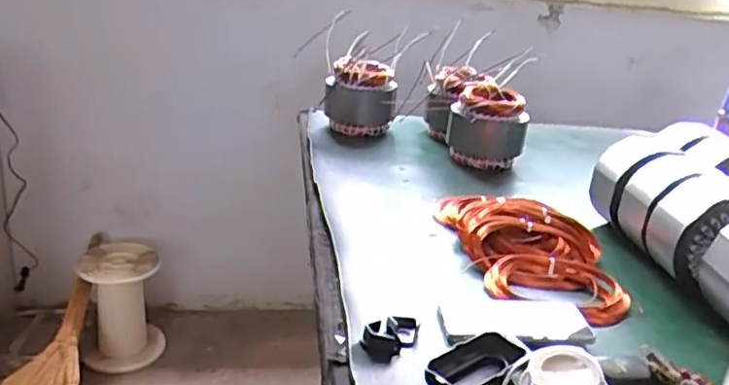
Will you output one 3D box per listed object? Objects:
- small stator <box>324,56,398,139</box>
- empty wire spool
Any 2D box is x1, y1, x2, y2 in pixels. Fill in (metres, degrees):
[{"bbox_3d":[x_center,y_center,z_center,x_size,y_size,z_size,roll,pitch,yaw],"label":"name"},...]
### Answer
[{"bbox_3d":[-0.006,-0.204,1.377,0.149,0.163,0.123,6,22,1],"label":"small stator"},{"bbox_3d":[-0.656,0.310,1.749,0.205,0.311,0.178,1,22,-12],"label":"empty wire spool"}]

